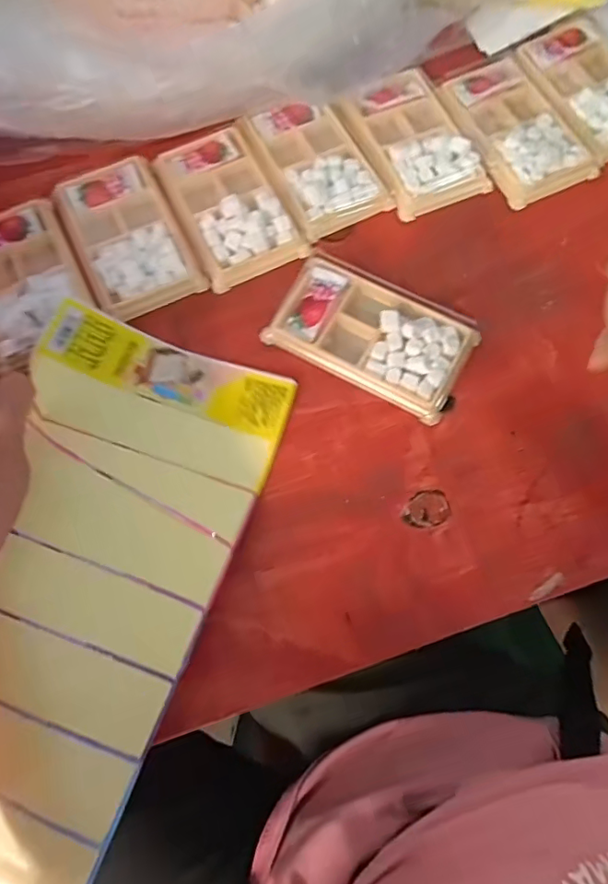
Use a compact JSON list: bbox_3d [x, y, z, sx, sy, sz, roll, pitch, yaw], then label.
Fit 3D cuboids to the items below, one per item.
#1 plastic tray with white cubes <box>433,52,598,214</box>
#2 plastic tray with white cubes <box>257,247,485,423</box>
[{"bbox_3d":[0.172,-0.259,0.434,0.081,0.012,0.135,-25,76,-6],"label":"plastic tray with white cubes"},{"bbox_3d":[0.049,-0.078,0.379,0.134,0.013,0.080,28,77,7],"label":"plastic tray with white cubes"}]

